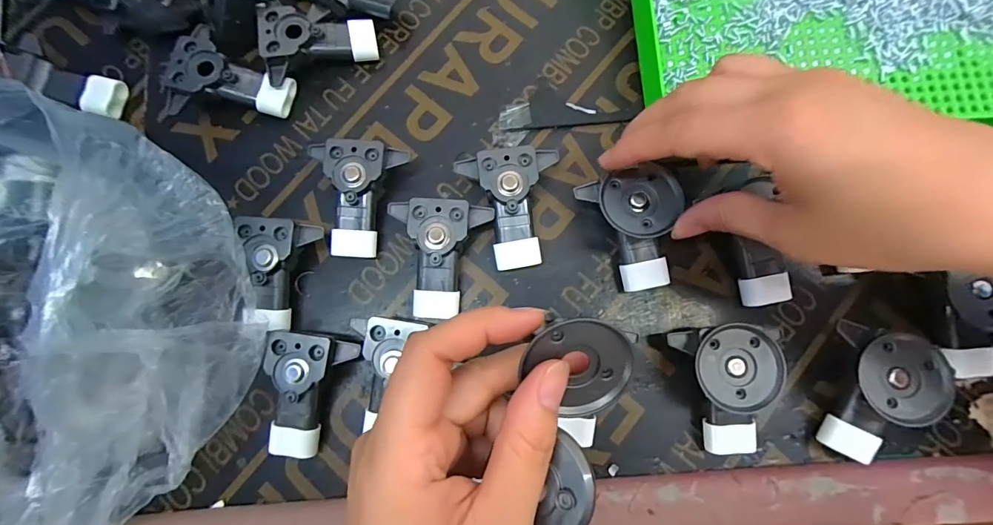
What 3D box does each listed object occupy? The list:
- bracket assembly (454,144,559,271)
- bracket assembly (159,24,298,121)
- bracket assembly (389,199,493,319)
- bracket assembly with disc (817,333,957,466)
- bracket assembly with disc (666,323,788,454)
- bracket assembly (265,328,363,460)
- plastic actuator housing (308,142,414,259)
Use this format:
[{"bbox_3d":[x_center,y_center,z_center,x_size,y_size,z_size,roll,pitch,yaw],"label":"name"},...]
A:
[{"bbox_3d":[0.010,-0.030,0.246,0.053,0.026,0.065,-9,80,0],"label":"bracket assembly"},{"bbox_3d":[-0.163,-0.110,0.263,0.072,0.021,0.053,12,86,-9],"label":"bracket assembly"},{"bbox_3d":[-0.029,-0.002,0.241,0.051,0.025,0.063,-1,80,2],"label":"bracket assembly"},{"bbox_3d":[0.196,0.069,0.220,0.039,0.031,0.065,19,82,5],"label":"bracket assembly with disc"},{"bbox_3d":[0.125,0.063,0.224,0.048,0.032,0.065,-19,80,-1],"label":"bracket assembly with disc"},{"bbox_3d":[-0.100,0.070,0.227,0.039,0.020,0.065,6,81,3],"label":"bracket assembly"},{"bbox_3d":[-0.076,-0.037,0.250,0.051,0.028,0.065,-5,80,1],"label":"plastic actuator housing"}]

